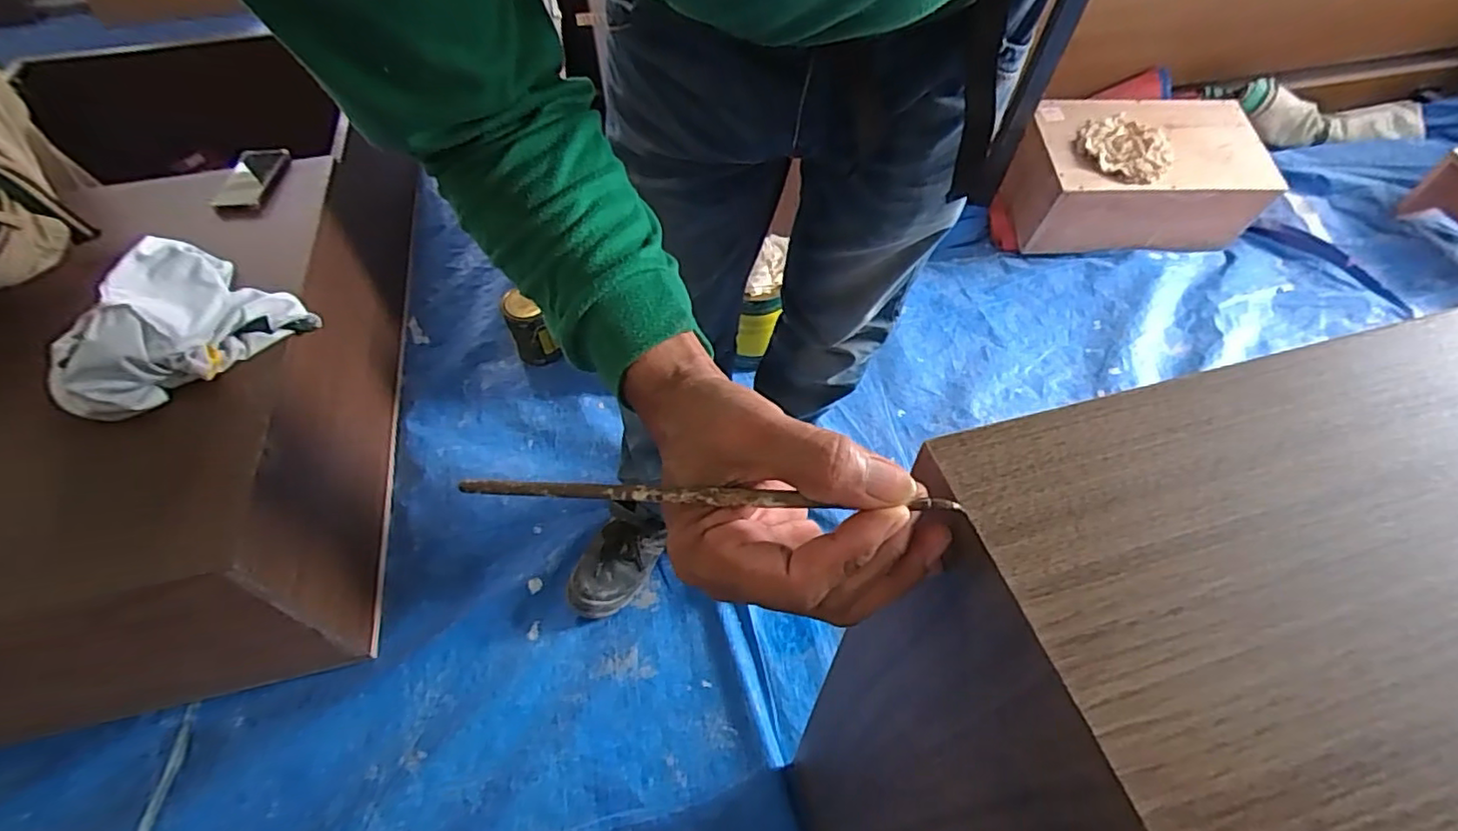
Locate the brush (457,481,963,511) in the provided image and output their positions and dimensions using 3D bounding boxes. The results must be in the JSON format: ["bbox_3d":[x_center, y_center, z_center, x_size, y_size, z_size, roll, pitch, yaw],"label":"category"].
[{"bbox_3d":[-0.010,0.032,0.248,0.192,0.009,0.006,2,55,3],"label":"brush"}]

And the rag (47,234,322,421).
[{"bbox_3d":[-0.753,-0.118,0.853,0.197,0.119,0.275,21,56,16],"label":"rag"}]

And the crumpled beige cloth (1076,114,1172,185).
[{"bbox_3d":[0.845,-0.576,1.356,0.187,0.030,0.175,28,59,21],"label":"crumpled beige cloth"}]

